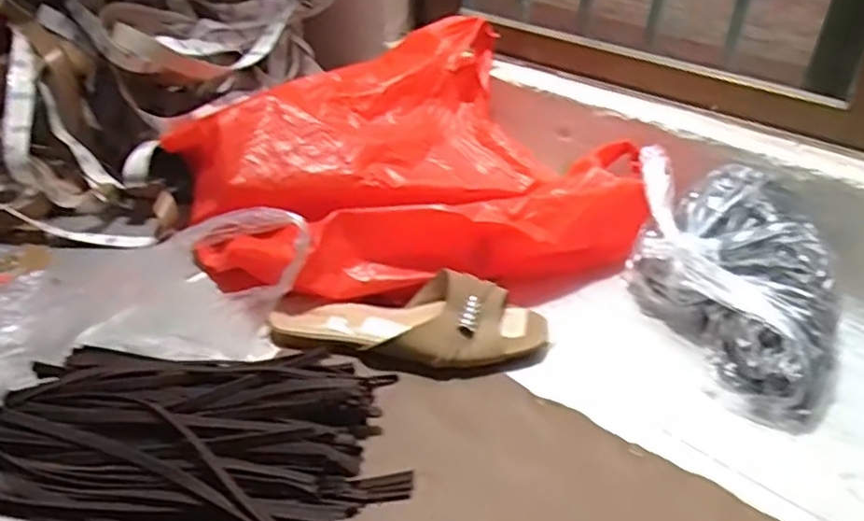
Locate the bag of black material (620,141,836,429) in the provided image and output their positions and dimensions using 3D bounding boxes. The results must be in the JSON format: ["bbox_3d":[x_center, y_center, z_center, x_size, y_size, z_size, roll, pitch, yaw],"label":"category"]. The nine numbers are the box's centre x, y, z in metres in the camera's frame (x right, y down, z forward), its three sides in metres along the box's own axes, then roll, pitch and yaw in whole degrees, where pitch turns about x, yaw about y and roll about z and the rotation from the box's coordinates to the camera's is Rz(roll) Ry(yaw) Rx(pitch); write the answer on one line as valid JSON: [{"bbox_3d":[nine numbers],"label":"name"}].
[{"bbox_3d":[0.271,0.014,0.612,0.146,0.099,0.266,4,34,2],"label":"bag of black material"}]

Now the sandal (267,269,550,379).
[{"bbox_3d":[-0.017,0.051,0.579,0.228,0.049,0.099,9,34,10],"label":"sandal"}]

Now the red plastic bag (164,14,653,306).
[{"bbox_3d":[-0.016,-0.108,0.728,0.471,0.149,0.356,-16,38,-25],"label":"red plastic bag"}]

